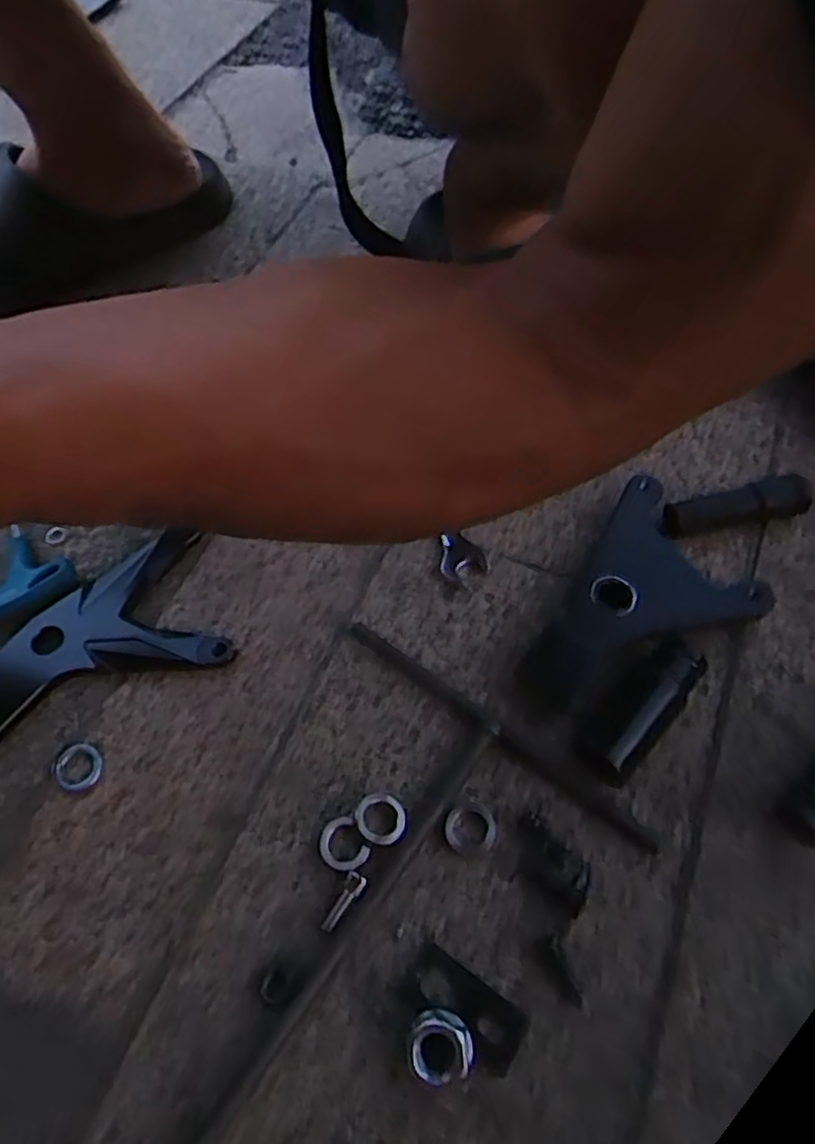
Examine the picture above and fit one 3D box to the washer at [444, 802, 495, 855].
[{"bbox_3d":[0.029,0.120,0.329,0.023,0.004,0.023,-1,60,1],"label":"washer"}]

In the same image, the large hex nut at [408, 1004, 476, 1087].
[{"bbox_3d":[0.013,0.190,0.282,0.025,0.020,0.026,-34,65,-17],"label":"large hex nut"}]

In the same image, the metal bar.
[{"bbox_3d":[0.041,0.077,0.351,0.180,0.009,0.009,35,67,19],"label":"metal bar"}]

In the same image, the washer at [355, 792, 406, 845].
[{"bbox_3d":[-0.012,0.115,0.330,0.025,0.004,0.023,-7,48,8],"label":"washer"}]

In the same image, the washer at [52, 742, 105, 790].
[{"bbox_3d":[-0.165,0.097,0.351,0.024,0.004,0.024,-1,60,1],"label":"washer"}]

